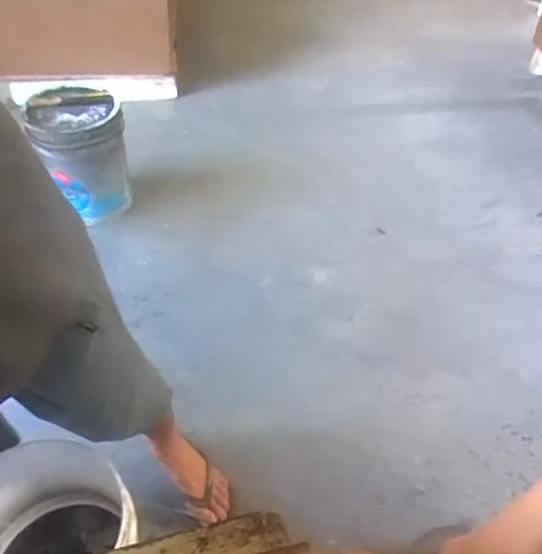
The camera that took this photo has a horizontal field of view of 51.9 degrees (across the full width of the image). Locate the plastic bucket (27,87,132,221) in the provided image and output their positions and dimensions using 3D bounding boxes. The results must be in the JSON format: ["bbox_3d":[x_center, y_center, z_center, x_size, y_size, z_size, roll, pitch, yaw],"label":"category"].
[{"bbox_3d":[-0.591,-0.388,1.754,0.266,0.329,0.256,2,46,-2],"label":"plastic bucket"}]

